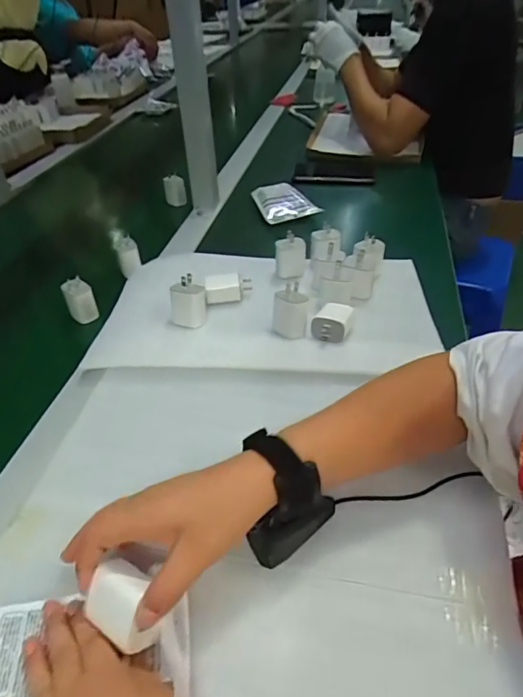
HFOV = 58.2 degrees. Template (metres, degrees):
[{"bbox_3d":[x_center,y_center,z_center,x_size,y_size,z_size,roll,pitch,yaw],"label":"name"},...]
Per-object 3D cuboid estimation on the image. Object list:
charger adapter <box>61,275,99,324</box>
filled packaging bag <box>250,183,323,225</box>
[{"bbox_3d":[-0.243,-0.063,0.633,0.035,0.053,0.037,-18,42,-18],"label":"charger adapter"},{"bbox_3d":[0.045,-0.267,0.866,0.101,0.035,0.114,-10,40,-10],"label":"filled packaging bag"}]

